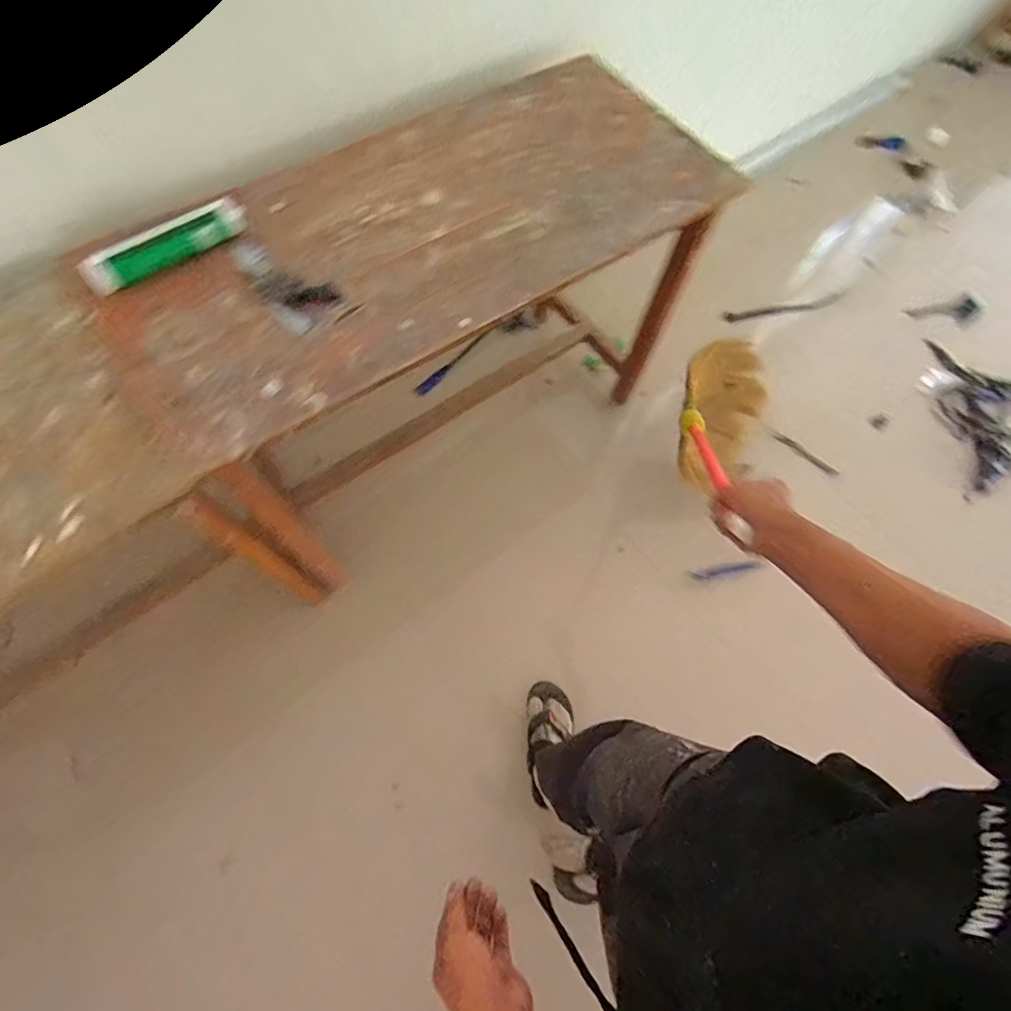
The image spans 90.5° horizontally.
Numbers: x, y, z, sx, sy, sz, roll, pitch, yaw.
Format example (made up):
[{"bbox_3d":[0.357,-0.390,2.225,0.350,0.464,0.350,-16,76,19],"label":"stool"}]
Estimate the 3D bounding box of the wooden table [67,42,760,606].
[{"bbox_3d":[-0.128,-0.346,1.163,1.100,0.717,0.496,-36,74,-15],"label":"wooden table"}]

